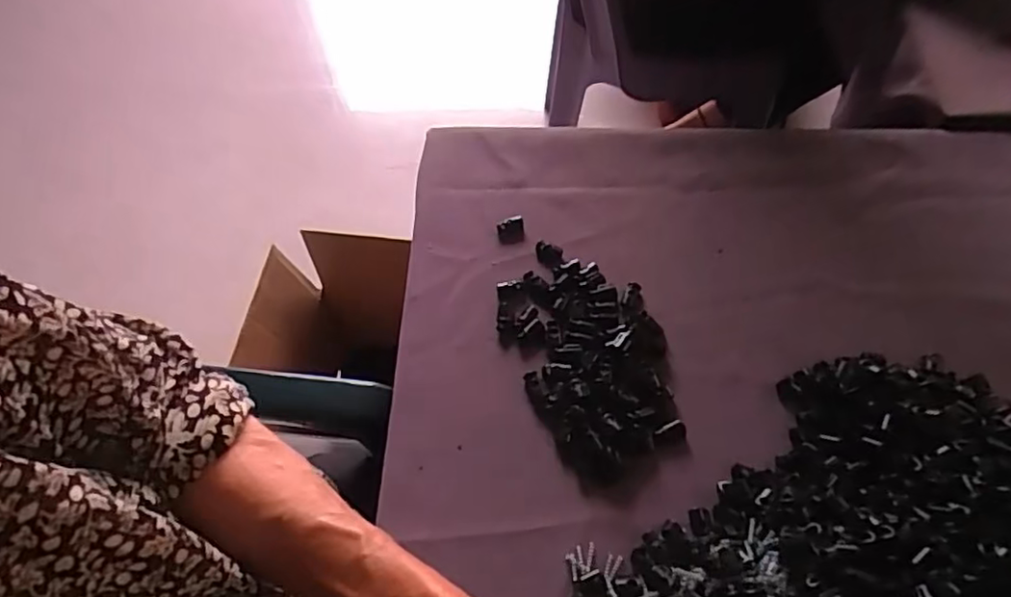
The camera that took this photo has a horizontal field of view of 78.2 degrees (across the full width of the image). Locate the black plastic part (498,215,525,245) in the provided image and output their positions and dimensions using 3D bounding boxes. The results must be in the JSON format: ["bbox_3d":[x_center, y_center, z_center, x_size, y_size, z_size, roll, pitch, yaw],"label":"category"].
[{"bbox_3d":[0.004,-0.054,0.495,0.020,0.005,0.024,-4,61,0],"label":"black plastic part"}]

